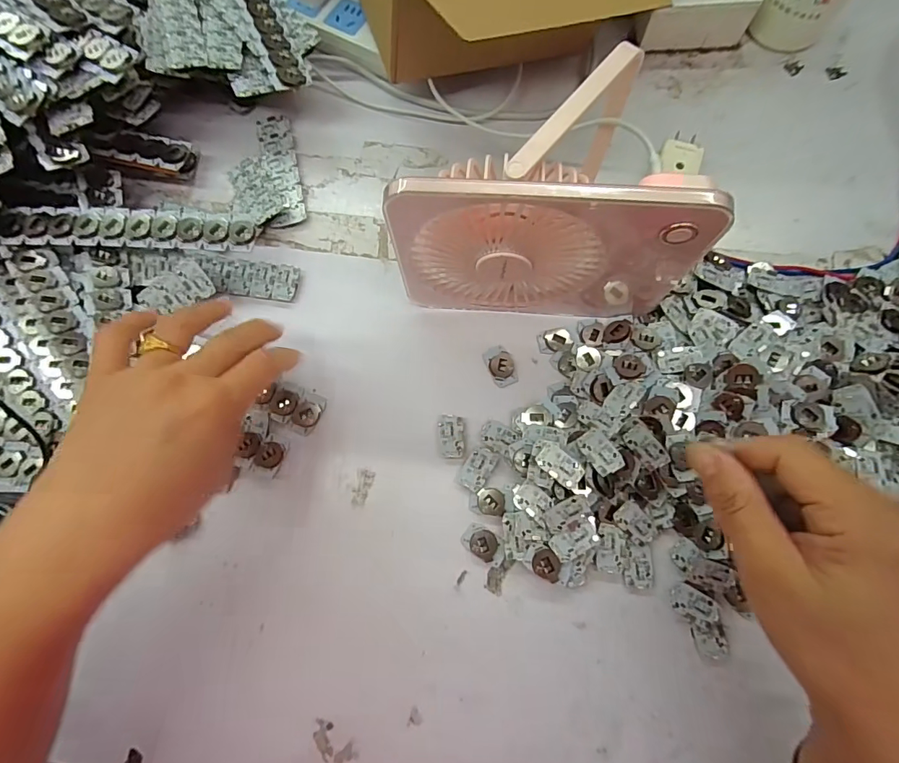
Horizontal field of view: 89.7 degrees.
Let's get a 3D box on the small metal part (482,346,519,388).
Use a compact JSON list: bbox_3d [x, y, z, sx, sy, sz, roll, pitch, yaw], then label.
[{"bbox_3d":[0.039,-0.012,0.333,0.019,0.004,0.031,-24,76,-4],"label":"small metal part"}]

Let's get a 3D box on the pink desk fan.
[{"bbox_3d":[0.067,-0.110,0.287,0.192,0.138,0.092,4,76,3],"label":"pink desk fan"}]

